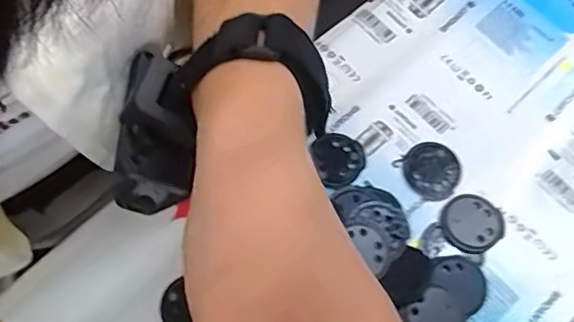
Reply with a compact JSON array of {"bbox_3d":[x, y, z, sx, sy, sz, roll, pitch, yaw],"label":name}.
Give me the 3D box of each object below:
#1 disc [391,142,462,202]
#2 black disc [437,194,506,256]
[{"bbox_3d":[0.075,0.005,0.300,0.029,0.004,0.031,-34,74,-11],"label":"disc"},{"bbox_3d":[0.092,0.031,0.289,0.031,0.005,0.029,0,70,0],"label":"black disc"}]

